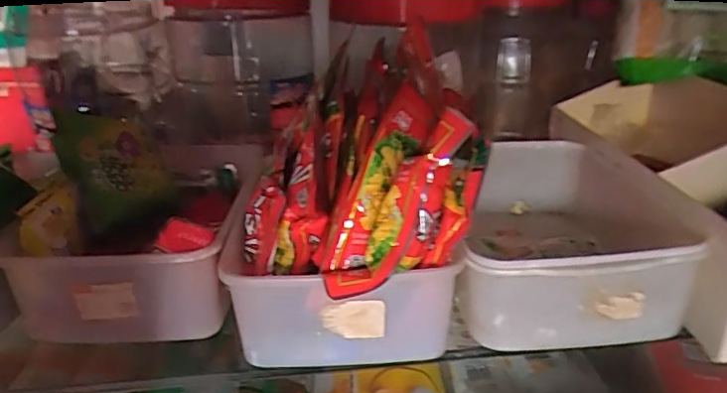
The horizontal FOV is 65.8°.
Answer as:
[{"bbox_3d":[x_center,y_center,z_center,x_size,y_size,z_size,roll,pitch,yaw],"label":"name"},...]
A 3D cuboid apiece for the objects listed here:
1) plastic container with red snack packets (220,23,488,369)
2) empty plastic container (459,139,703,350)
[{"bbox_3d":[-0.004,-0.005,0.572,0.249,0.214,0.302,-3,23,-6],"label":"plastic container with red snack packets"},{"bbox_3d":[0.206,0.037,0.634,0.196,0.104,0.343,2,23,4],"label":"empty plastic container"}]

